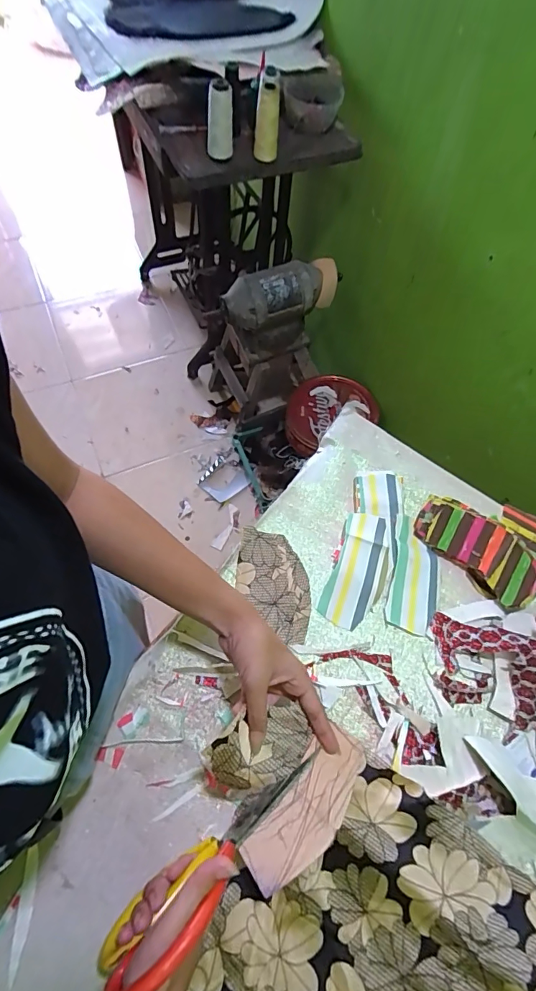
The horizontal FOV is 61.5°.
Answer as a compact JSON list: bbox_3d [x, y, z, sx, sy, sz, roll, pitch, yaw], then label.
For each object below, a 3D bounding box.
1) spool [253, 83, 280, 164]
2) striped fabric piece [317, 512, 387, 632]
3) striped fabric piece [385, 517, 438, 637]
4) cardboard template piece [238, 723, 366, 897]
[{"bbox_3d":[-0.003,-0.696,0.852,0.046,0.123,0.043,2,64,-4],"label":"spool"},{"bbox_3d":[0.101,0.082,0.511,0.053,0.019,0.129,20,63,7],"label":"striped fabric piece"},{"bbox_3d":[0.169,0.090,0.515,0.056,0.015,0.128,13,63,4],"label":"striped fabric piece"},{"bbox_3d":[0.036,0.266,0.386,0.055,0.009,0.130,41,62,17],"label":"cardboard template piece"}]

